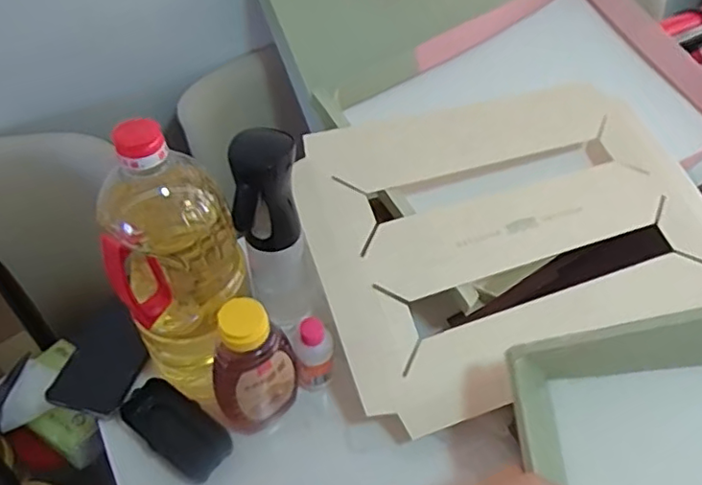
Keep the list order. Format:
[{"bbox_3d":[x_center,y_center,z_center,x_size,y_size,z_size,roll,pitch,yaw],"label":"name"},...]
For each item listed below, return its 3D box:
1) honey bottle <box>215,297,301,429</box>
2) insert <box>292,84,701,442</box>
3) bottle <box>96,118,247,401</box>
[{"bbox_3d":[-0.087,0.118,0.535,0.058,0.149,0.063,0,50,0],"label":"honey bottle"},{"bbox_3d":[0.176,-0.016,0.625,0.432,0.033,0.311,-17,74,-12],"label":"insert"},{"bbox_3d":[-0.147,0.024,0.514,0.105,0.272,0.110,-16,52,-13],"label":"bottle"}]

